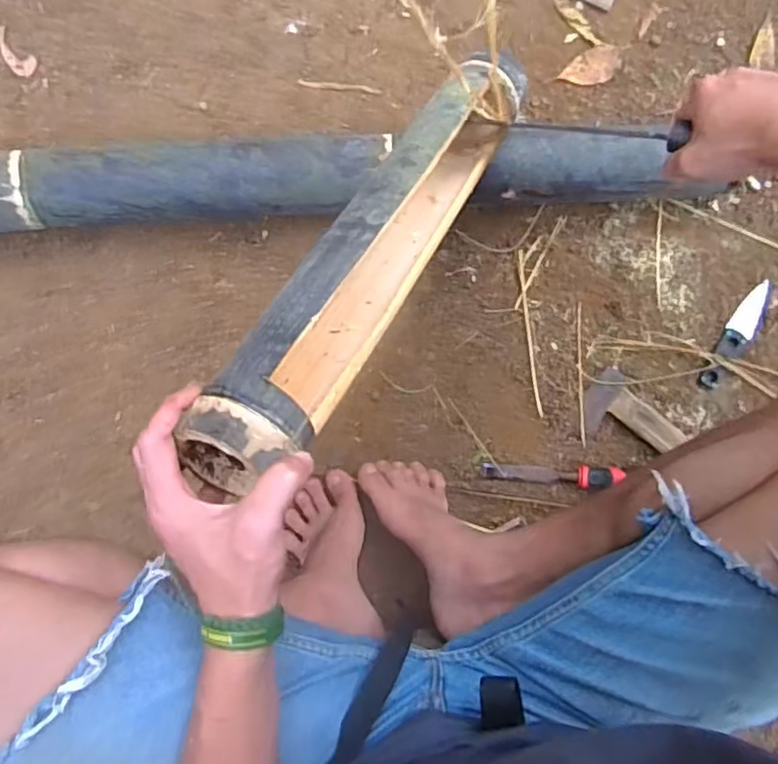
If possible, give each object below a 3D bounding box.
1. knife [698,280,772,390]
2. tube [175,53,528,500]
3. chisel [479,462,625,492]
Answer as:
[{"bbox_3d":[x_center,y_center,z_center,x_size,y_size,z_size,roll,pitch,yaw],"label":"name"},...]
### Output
[{"bbox_3d":[0.428,-0.056,0.762,0.030,0.012,0.151,33,89,-8],"label":"knife"},{"bbox_3d":[0.000,-0.118,0.512,0.076,0.085,0.467,37,57,-7],"label":"tube"},{"bbox_3d":[0.196,0.113,0.745,0.183,0.031,0.028,3,93,-7],"label":"chisel"}]

